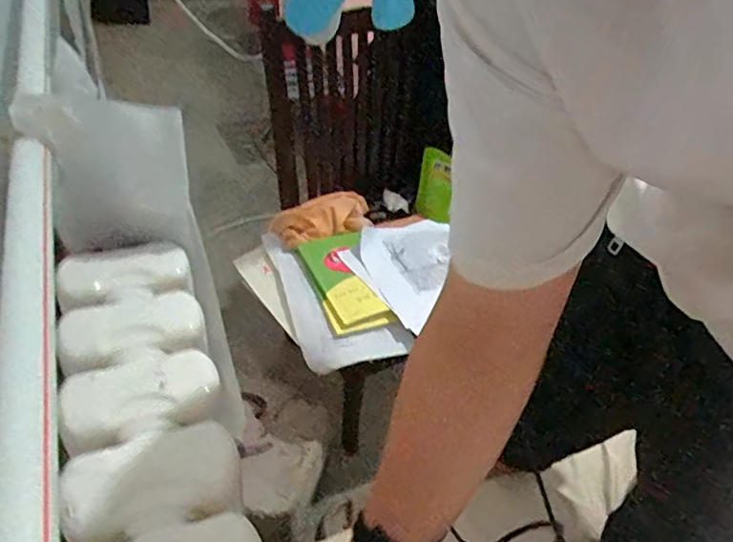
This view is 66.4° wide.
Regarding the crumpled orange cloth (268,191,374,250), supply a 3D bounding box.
[{"bbox_3d":[-0.094,-0.119,1.217,0.220,0.022,0.124,-17,48,-25],"label":"crumpled orange cloth"}]

